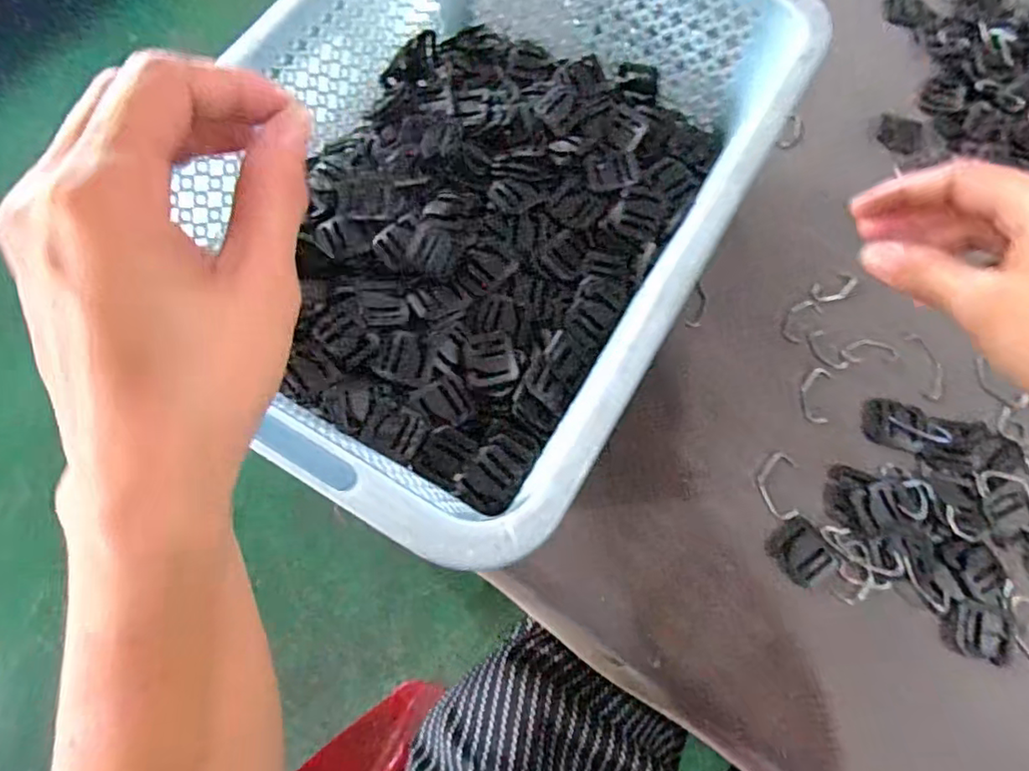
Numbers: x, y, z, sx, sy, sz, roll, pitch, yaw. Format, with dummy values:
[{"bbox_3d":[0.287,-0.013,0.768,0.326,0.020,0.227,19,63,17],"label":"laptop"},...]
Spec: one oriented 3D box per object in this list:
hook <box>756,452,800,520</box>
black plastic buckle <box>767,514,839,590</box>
[{"bbox_3d":[0.163,0.061,0.374,0.025,0.004,0.041,9,70,6],"label":"hook"},{"bbox_3d":[0.172,0.099,0.360,0.031,0.004,0.037,-36,72,-10],"label":"black plastic buckle"}]

